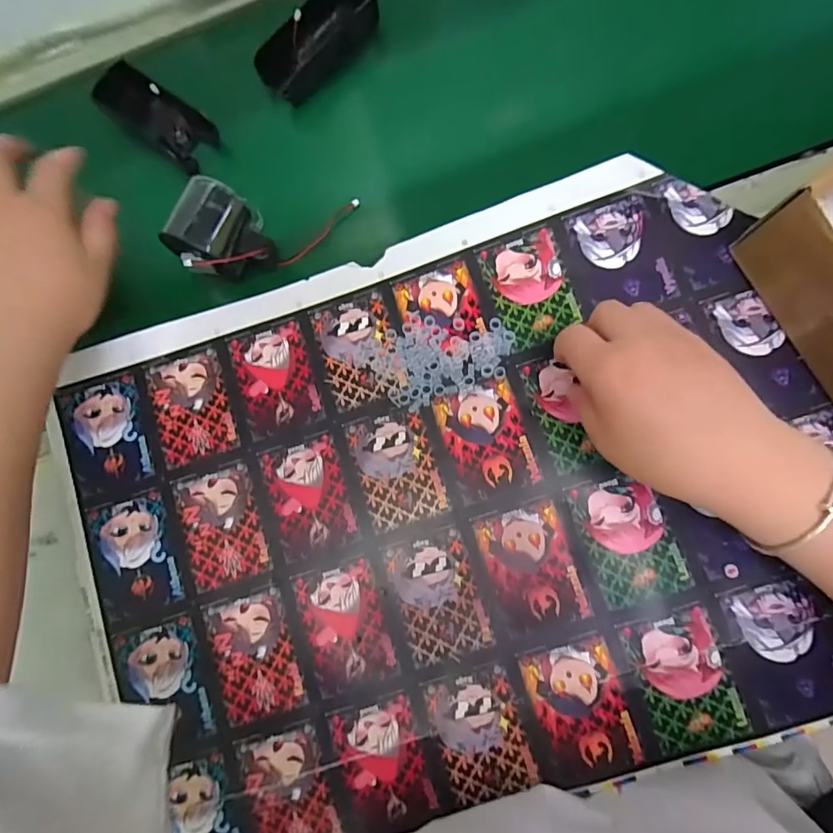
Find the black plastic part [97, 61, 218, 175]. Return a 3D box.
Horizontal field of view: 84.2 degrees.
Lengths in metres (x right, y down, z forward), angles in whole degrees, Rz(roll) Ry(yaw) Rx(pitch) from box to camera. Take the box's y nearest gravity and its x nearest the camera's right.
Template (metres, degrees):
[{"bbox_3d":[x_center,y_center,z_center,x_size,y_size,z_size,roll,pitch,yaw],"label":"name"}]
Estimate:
[{"bbox_3d":[-0.217,-0.251,0.390,0.100,0.032,0.043,37,88,9],"label":"black plastic part"}]

